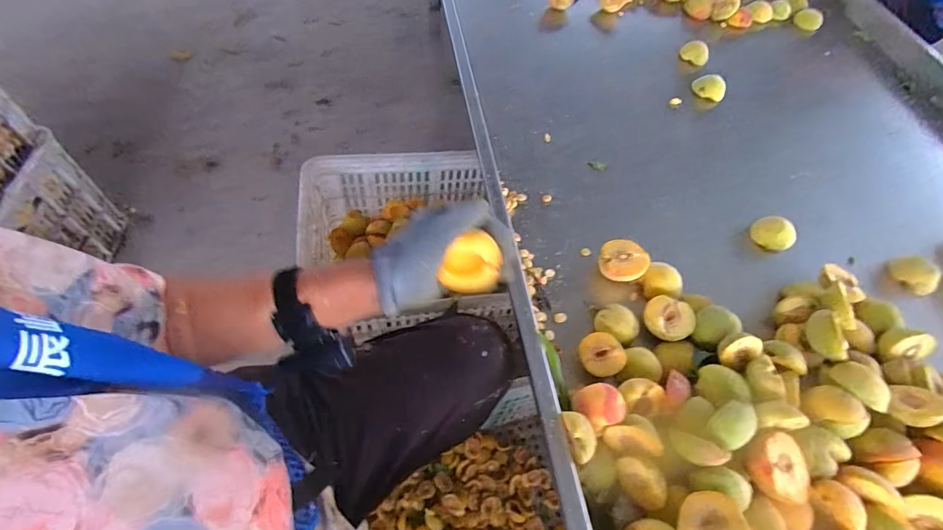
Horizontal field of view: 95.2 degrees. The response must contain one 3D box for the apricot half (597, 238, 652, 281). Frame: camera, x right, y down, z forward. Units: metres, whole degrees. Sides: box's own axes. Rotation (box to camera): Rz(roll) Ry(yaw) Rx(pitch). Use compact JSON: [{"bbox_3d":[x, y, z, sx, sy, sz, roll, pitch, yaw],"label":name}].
[{"bbox_3d":[0.218,-0.005,0.624,0.064,0.039,0.066,2,58,-3],"label":"apricot half"}]

